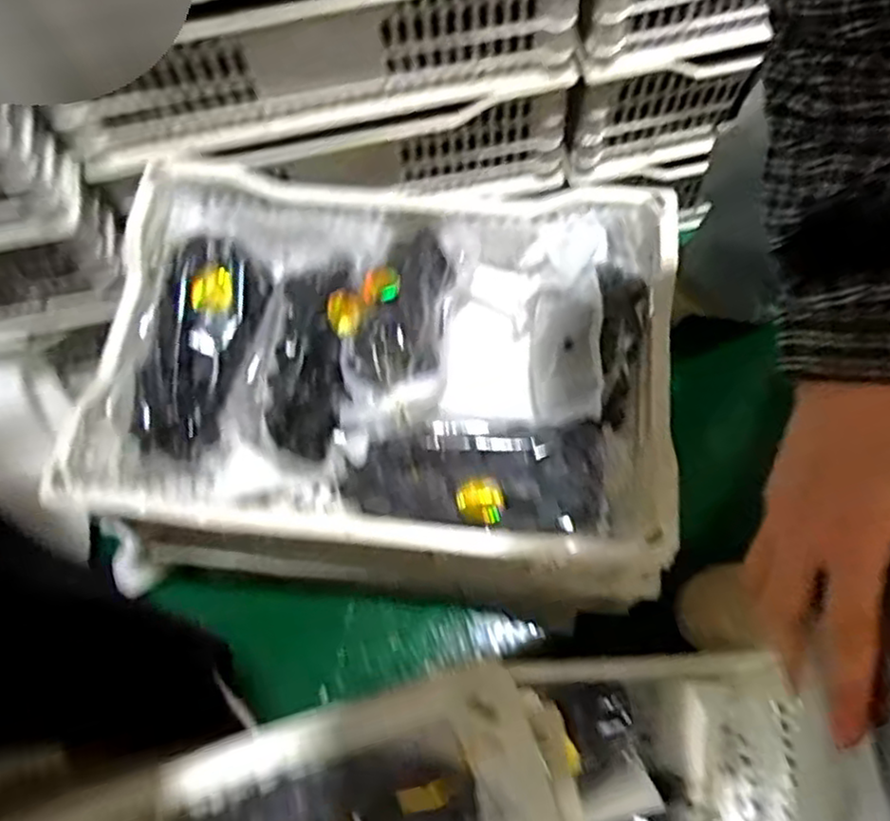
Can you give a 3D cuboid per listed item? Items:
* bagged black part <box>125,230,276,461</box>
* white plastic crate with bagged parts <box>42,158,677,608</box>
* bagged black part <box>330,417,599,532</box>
[{"bbox_3d":[-0.236,-0.058,0.703,0.096,0.085,0.217,14,82,8],"label":"bagged black part"},{"bbox_3d":[-0.051,-0.027,0.721,0.495,0.199,0.355,2,68,4],"label":"white plastic crate with bagged parts"},{"bbox_3d":[0.023,0.056,0.635,0.225,0.051,0.097,5,68,5],"label":"bagged black part"}]

